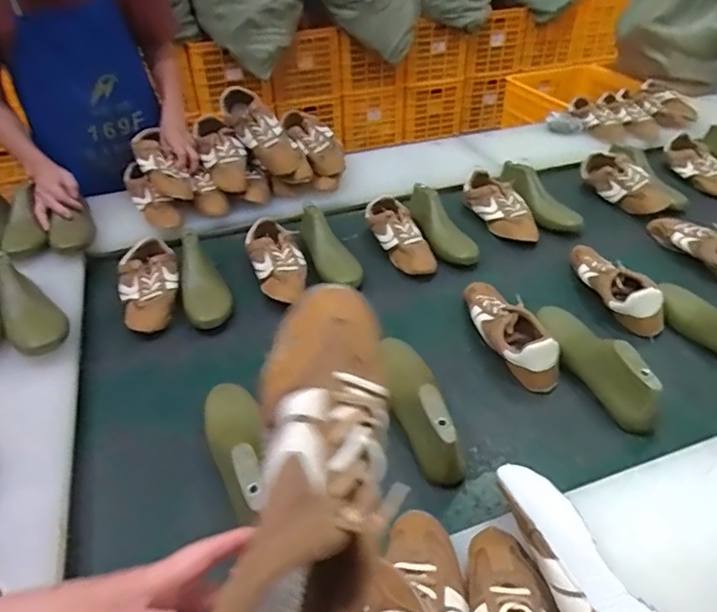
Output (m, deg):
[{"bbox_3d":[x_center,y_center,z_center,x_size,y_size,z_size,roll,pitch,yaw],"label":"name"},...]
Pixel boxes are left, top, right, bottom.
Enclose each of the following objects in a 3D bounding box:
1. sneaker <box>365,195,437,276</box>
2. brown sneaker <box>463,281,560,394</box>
[{"bbox_3d":[0.086,-0.150,1.162,0.097,0.073,0.237,-14,41,-13],"label":"sneaker"},{"bbox_3d":[0.249,0.035,0.927,0.092,0.083,0.266,-11,40,-9],"label":"brown sneaker"}]

